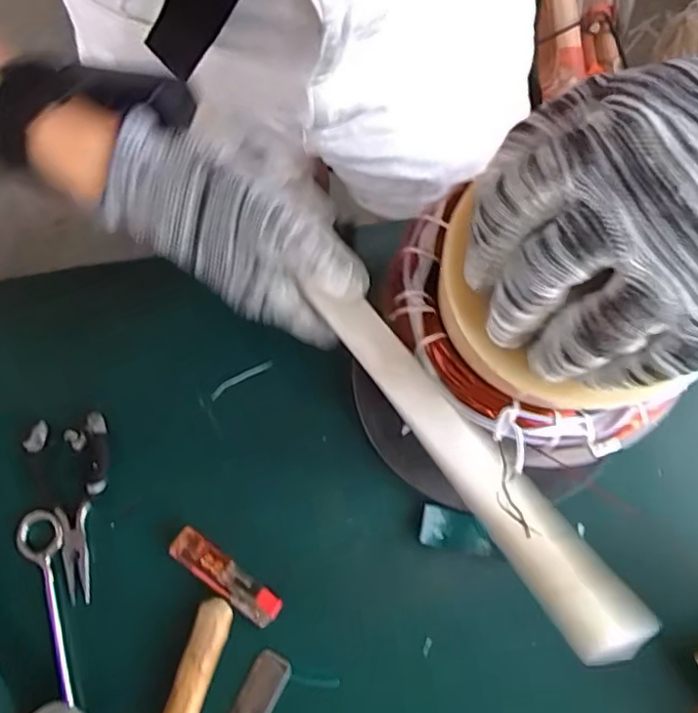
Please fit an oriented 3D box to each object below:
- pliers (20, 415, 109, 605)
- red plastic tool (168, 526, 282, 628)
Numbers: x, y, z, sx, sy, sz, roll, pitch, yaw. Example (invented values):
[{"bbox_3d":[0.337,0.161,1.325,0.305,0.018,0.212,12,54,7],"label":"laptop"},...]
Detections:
[{"bbox_3d":[-0.204,0.108,0.422,0.059,0.012,0.128,-8,78,1],"label":"pliers"},{"bbox_3d":[-0.087,0.155,0.412,0.087,0.012,0.023,35,82,9],"label":"red plastic tool"}]

